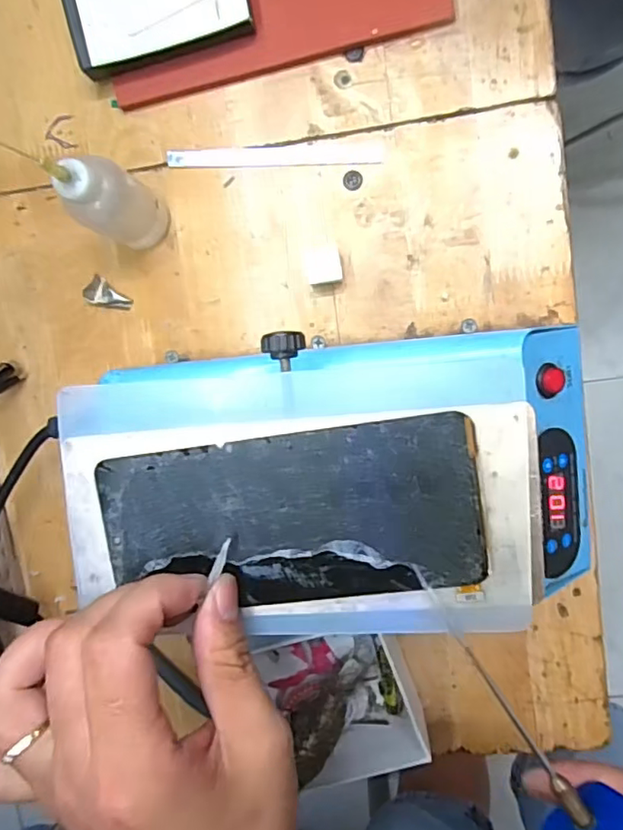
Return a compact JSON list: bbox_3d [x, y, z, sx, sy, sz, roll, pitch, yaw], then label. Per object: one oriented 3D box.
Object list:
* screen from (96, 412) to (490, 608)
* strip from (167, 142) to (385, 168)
[{"bbox_3d":[-0.009,0.042,0.227,0.147,0.006,0.067,-8,96,7],"label":"screen"},{"bbox_3d":[-0.022,-0.153,0.338,0.126,0.004,0.012,0,97,6],"label":"strip"}]

